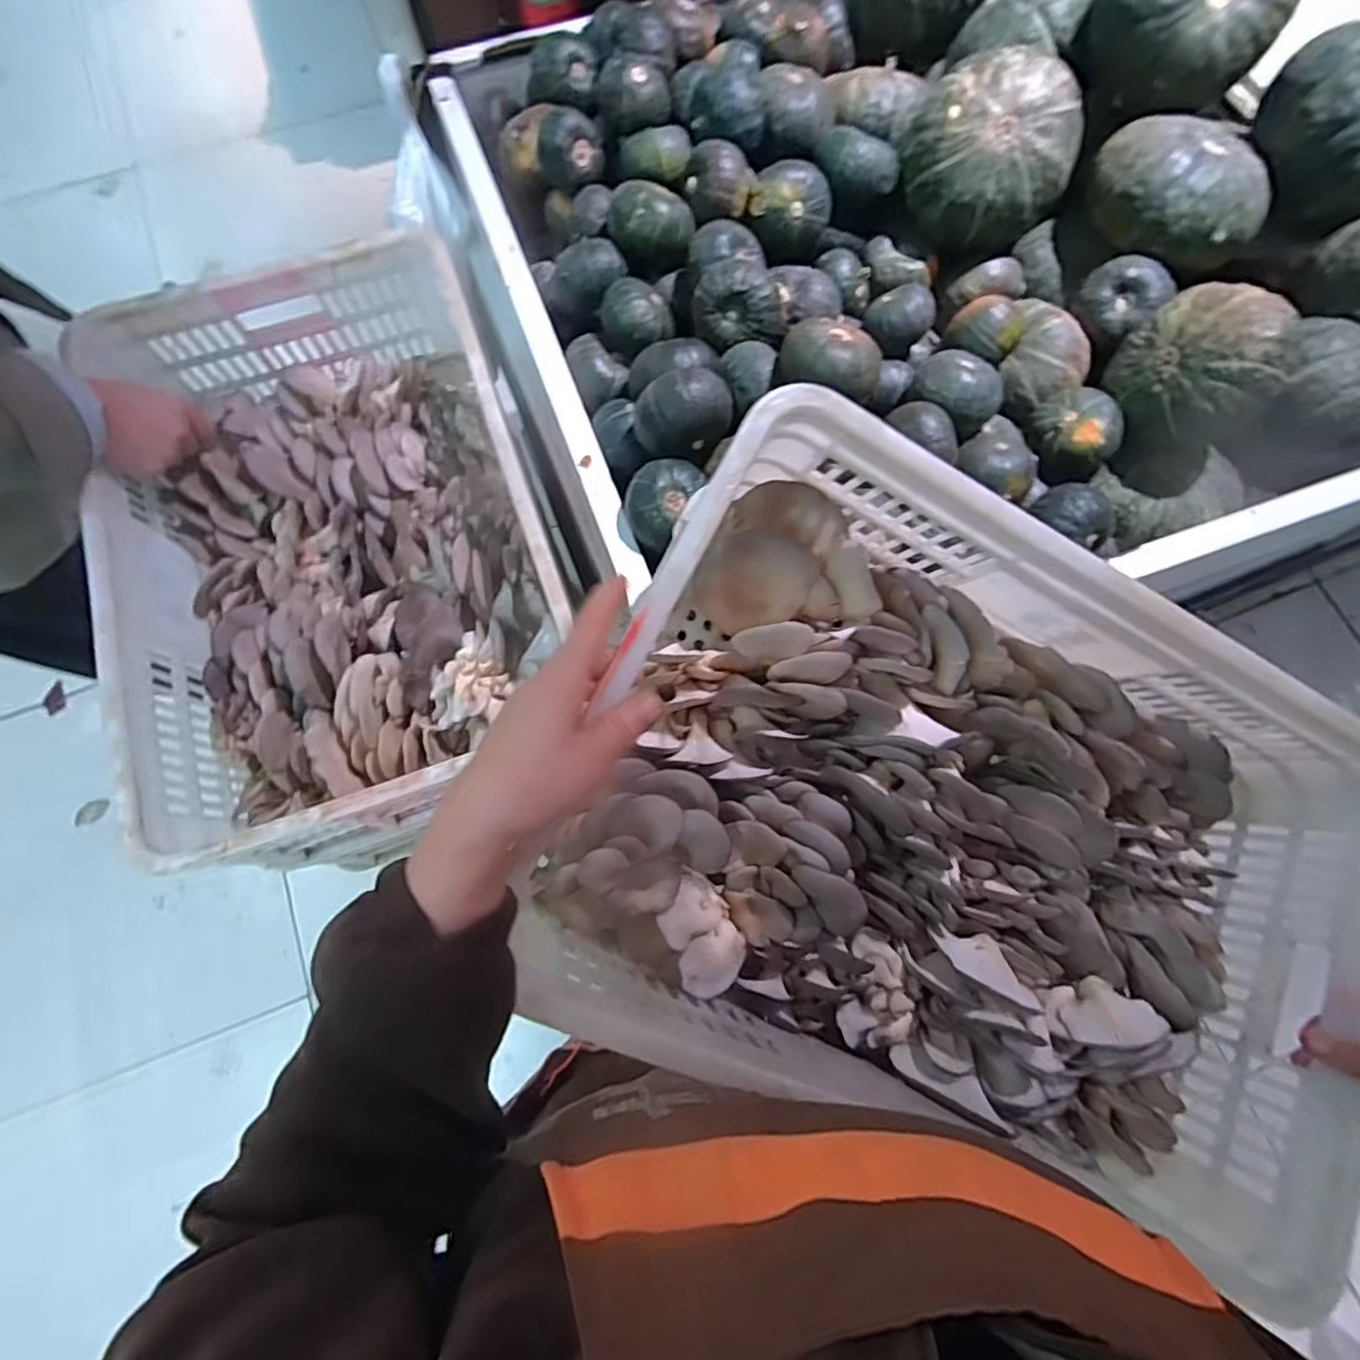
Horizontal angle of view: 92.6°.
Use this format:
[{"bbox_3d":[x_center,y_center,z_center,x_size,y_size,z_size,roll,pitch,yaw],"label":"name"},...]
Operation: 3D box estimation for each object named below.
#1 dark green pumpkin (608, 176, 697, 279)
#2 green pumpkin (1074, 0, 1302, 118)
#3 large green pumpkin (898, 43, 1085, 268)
[{"bbox_3d":[-0.033,-0.509,0.732,0.096,0.071,0.073,7,74,0],"label":"dark green pumpkin"},{"bbox_3d":[0.531,-0.698,0.672,0.159,0.141,0.116,-4,74,-3],"label":"green pumpkin"},{"bbox_3d":[0.349,-0.605,0.740,0.184,0.145,0.182,20,74,4],"label":"large green pumpkin"}]

